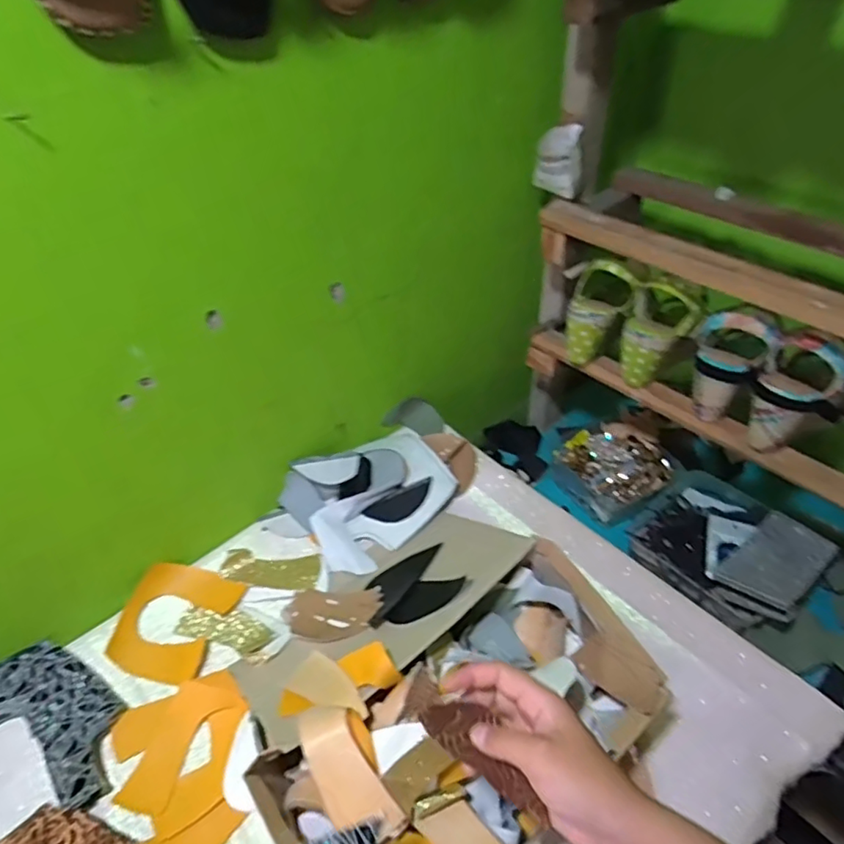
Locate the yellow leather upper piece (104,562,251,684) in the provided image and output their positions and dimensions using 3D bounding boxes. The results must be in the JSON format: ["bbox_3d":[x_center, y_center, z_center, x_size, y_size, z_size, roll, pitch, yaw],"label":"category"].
[{"bbox_3d":[-0.283,0.224,0.671,0.111,0.024,0.126,10,44,12],"label":"yellow leather upper piece"}]

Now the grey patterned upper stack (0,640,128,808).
[{"bbox_3d":[-0.398,0.320,0.563,0.188,0.026,0.182,-33,51,-30],"label":"grey patterned upper stack"}]

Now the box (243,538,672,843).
[{"bbox_3d":[0.044,0.277,0.529,0.344,0.130,0.186,-28,49,-26],"label":"box"}]

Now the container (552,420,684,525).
[{"bbox_3d":[0.306,0.074,0.940,0.156,0.058,0.157,-25,47,-24],"label":"container"}]

